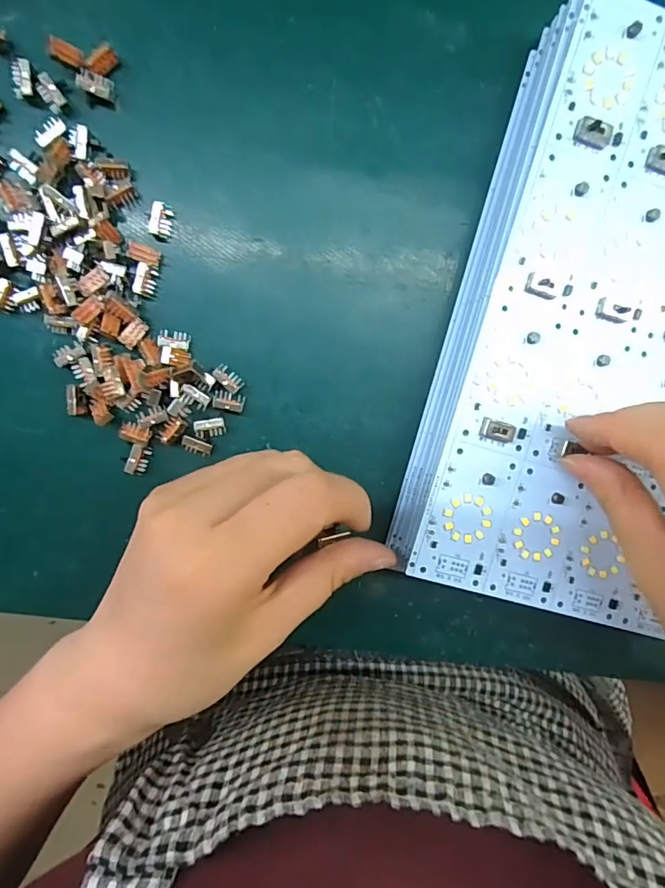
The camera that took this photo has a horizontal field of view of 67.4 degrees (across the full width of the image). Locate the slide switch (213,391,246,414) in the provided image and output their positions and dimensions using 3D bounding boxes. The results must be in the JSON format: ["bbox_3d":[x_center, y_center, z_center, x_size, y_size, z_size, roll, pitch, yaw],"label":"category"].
[{"bbox_3d":[-0.046,-0.019,0.223,0.013,0.006,0.008,12,96,-6],"label":"slide switch"}]

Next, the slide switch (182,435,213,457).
[{"bbox_3d":[-0.061,0.001,0.224,0.014,0.005,0.007,23,95,-19],"label":"slide switch"}]

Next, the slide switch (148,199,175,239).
[{"bbox_3d":[-0.072,-0.095,0.212,0.008,0.008,0.013,12,96,-6],"label":"slide switch"}]

